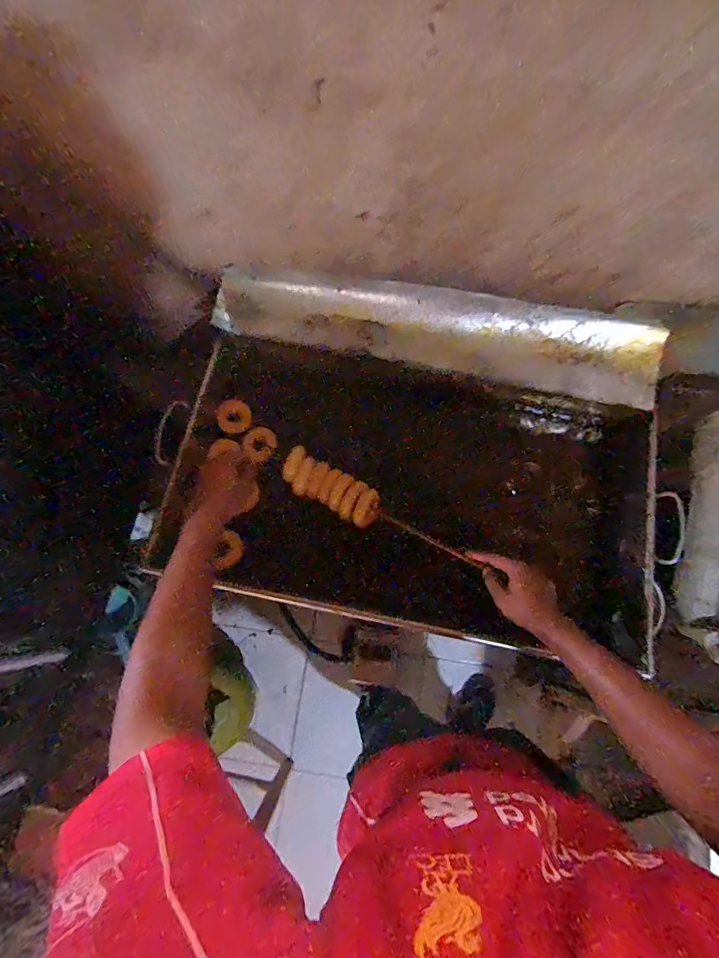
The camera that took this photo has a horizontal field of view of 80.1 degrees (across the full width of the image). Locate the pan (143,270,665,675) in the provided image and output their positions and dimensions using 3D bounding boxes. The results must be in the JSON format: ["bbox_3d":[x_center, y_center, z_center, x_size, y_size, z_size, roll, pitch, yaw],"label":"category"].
[{"bbox_3d":[0.131,-0.054,0.785,0.918,0.159,0.572,8,74,2],"label":"pan"}]

